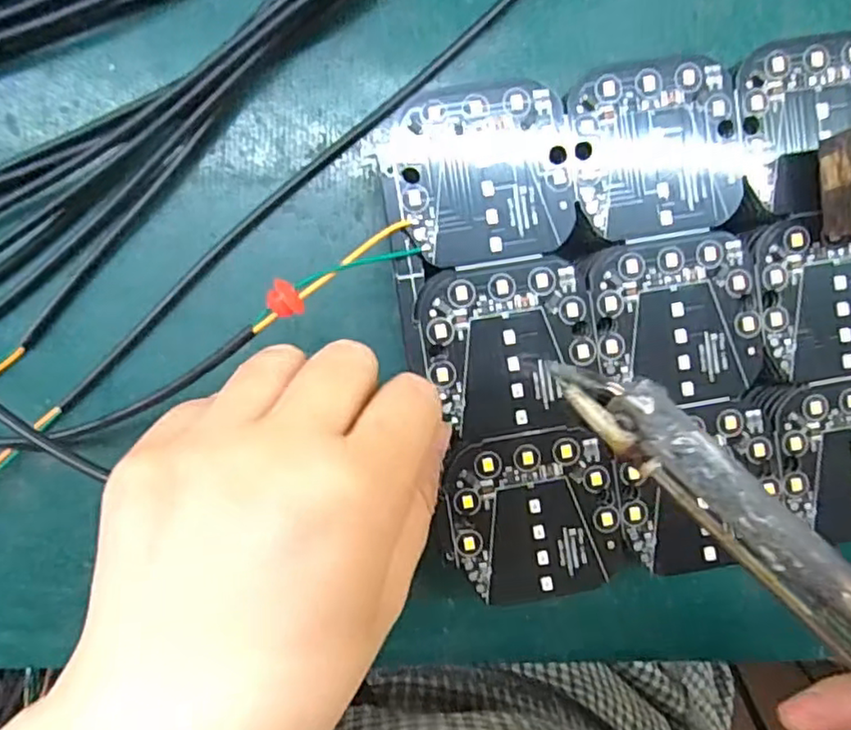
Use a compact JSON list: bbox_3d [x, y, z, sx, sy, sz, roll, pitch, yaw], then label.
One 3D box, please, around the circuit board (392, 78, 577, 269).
[{"bbox_3d":[0.019,-0.058,0.200,0.053,0.004,0.052,-9,97,-3],"label":"circuit board"}]

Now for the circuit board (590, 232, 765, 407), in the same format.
[{"bbox_3d":[0.081,-0.013,0.206,0.053,0.004,0.051,-9,97,-3],"label":"circuit board"}]

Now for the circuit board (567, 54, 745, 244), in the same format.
[{"bbox_3d":[0.072,-0.067,0.201,0.052,0.004,0.053,-10,97,-3],"label":"circuit board"}]

